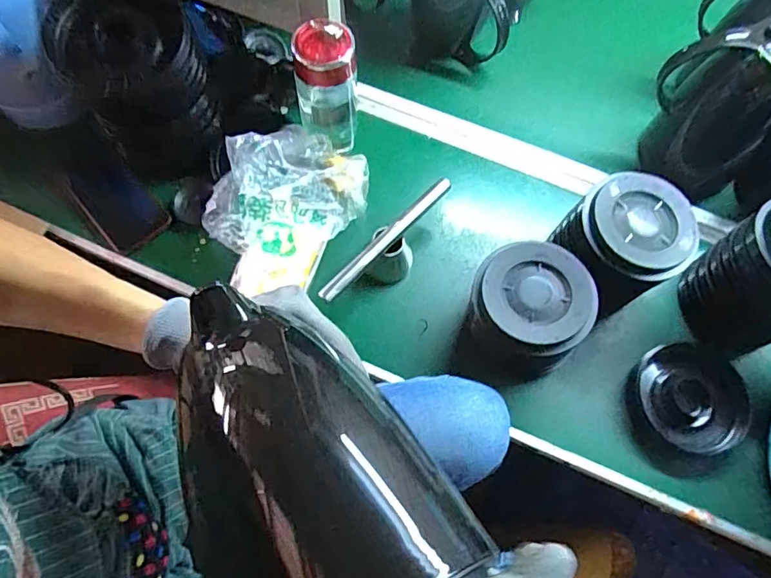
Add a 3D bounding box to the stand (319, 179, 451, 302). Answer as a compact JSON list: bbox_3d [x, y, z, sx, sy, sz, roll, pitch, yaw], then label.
[{"bbox_3d":[0.010,-0.040,0.598,0.041,0.080,0.200,42,72,14],"label":"stand"}]

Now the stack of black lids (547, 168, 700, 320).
[{"bbox_3d":[0.266,-0.050,0.580,0.106,0.112,0.120,-25,70,-12],"label":"stack of black lids"}]

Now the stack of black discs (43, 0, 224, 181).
[{"bbox_3d":[-0.274,-0.235,0.587,0.141,0.168,0.132,-24,70,-12],"label":"stack of black discs"}]

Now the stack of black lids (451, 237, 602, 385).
[{"bbox_3d":[0.151,0.029,0.562,0.121,0.113,0.125,12,67,3],"label":"stack of black lids"}]

